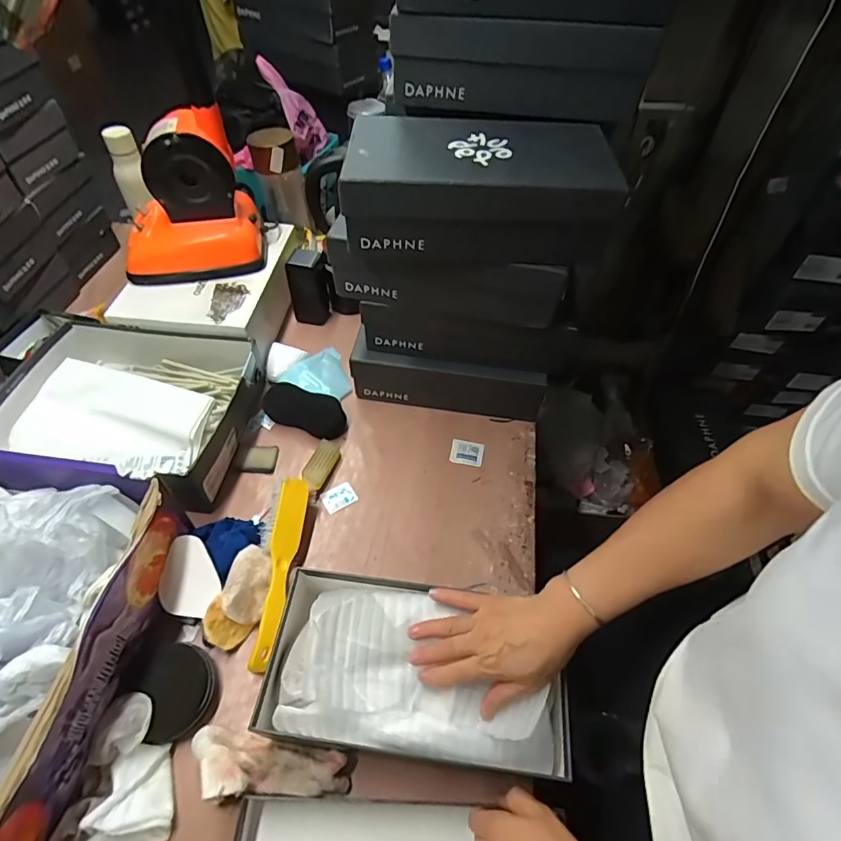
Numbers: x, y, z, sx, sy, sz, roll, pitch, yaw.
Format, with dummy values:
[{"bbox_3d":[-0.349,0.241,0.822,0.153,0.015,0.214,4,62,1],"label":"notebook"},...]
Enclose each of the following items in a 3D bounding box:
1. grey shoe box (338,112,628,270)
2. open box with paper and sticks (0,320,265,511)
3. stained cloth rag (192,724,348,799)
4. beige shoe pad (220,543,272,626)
[{"bbox_3d":[0.069,-0.278,0.573,0.290,0.097,0.174,5,52,1],"label":"grey shoe box"},{"bbox_3d":[-0.437,-0.004,0.719,0.346,0.113,0.277,7,52,3],"label":"open box with paper and sticks"},{"bbox_3d":[-0.154,0.337,0.474,0.162,0.054,0.055,8,52,3],"label":"stained cloth rag"},{"bbox_3d":[-0.206,0.195,0.586,0.049,0.025,0.088,3,52,0],"label":"beige shoe pad"}]

